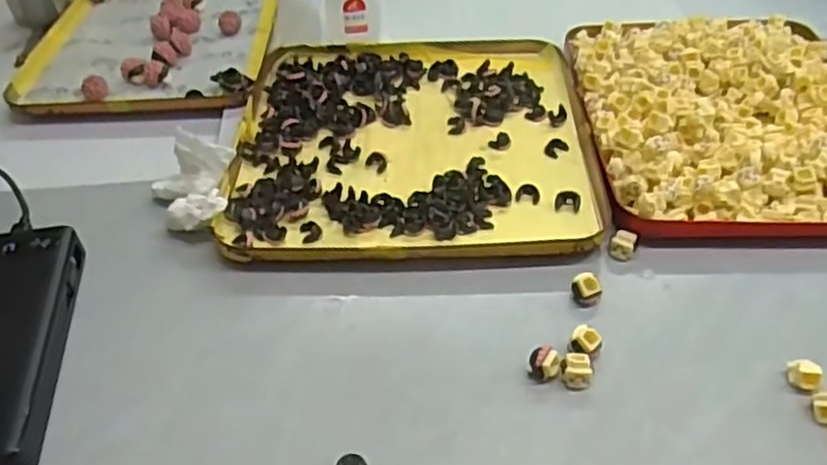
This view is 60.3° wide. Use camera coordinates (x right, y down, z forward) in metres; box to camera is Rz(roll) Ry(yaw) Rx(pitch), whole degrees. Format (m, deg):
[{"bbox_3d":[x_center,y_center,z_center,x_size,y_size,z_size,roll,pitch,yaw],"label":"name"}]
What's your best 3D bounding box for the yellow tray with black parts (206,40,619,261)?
[{"bbox_3d":[-0.001,-0.073,0.508,0.239,0.014,0.246,-2,44,2],"label":"yellow tray with black parts"}]

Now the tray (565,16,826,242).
[{"bbox_3d":[0.222,-0.091,0.499,0.201,0.028,0.240,2,45,6],"label":"tray"}]

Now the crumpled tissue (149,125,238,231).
[{"bbox_3d":[-0.139,-0.031,0.456,0.055,0.035,0.073,-18,46,-13],"label":"crumpled tissue"}]

